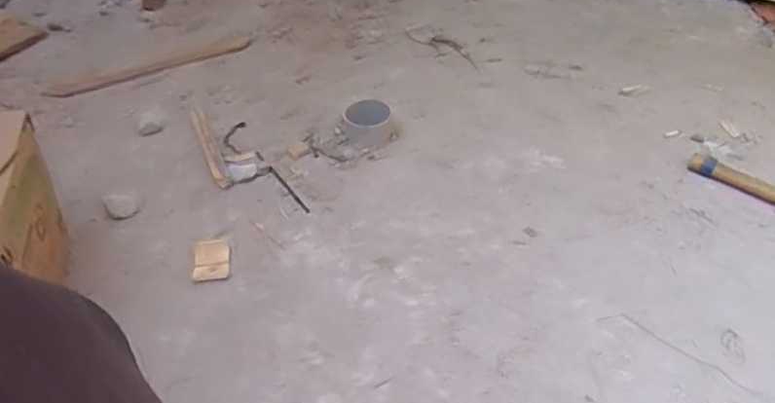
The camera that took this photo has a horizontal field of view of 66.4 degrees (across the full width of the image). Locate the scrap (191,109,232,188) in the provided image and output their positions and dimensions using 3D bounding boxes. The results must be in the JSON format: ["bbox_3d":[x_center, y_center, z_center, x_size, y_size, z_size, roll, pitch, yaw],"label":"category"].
[{"bbox_3d":[-0.328,-0.106,1.088,0.030,0.009,0.222,-17,47,-18],"label":"scrap"}]

